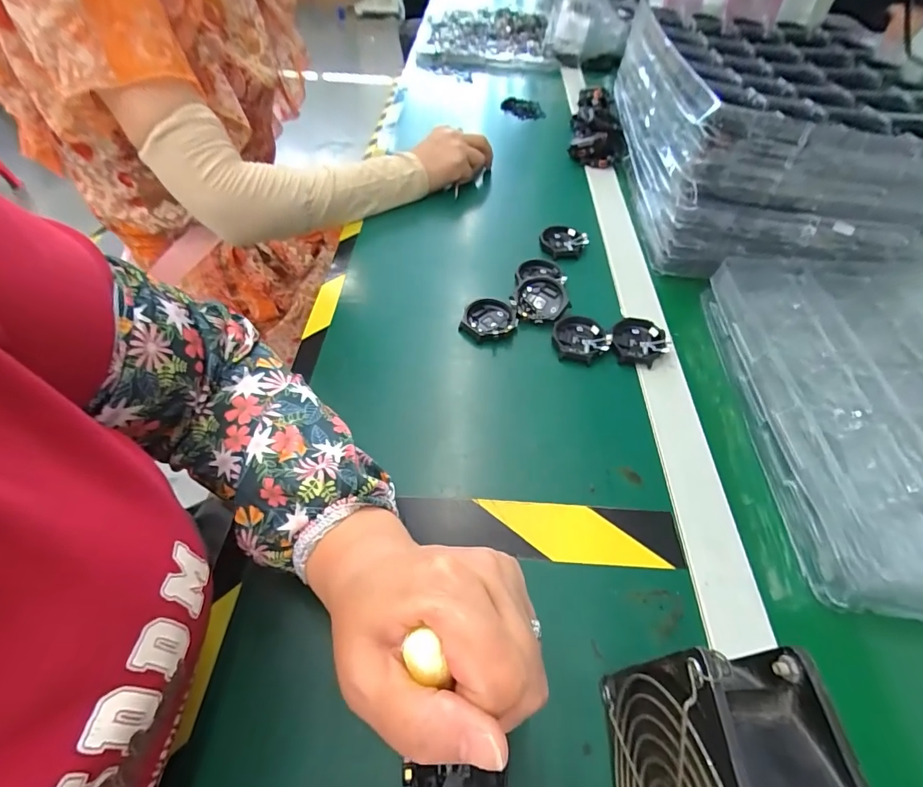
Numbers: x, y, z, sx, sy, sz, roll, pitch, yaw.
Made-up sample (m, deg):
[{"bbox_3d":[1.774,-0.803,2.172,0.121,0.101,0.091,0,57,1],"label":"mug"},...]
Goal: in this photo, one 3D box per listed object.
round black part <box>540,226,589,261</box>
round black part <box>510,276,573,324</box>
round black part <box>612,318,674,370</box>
[{"bbox_3d":[0.119,-0.179,0.514,0.047,0.020,0.049,1,51,-1],"label":"round black part"},{"bbox_3d":[0.078,-0.093,0.432,0.053,0.016,0.053,1,51,-1],"label":"round black part"},{"bbox_3d":[0.166,-0.048,0.405,0.051,0.015,0.056,14,52,8],"label":"round black part"}]

